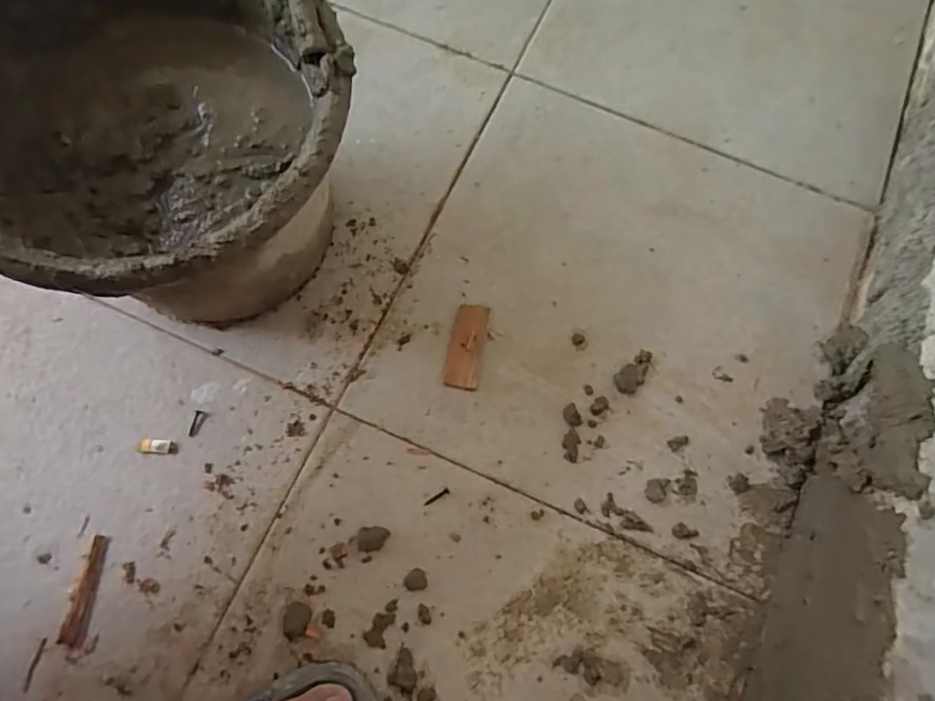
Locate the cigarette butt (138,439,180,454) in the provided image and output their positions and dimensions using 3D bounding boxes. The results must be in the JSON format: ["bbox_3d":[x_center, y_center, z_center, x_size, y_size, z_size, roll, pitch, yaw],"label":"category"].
[{"bbox_3d":[-0.260,0.080,0.492,0.033,0.004,0.012,3,73,0],"label":"cigarette butt"}]

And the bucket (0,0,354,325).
[{"bbox_3d":[-0.215,-0.148,0.444,0.259,0.172,0.269,0,73,-1],"label":"bucket"}]

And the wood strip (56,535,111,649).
[{"bbox_3d":[-0.298,0.187,0.458,0.018,0.005,0.080,6,73,0],"label":"wood strip"}]

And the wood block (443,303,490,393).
[{"bbox_3d":[-0.001,-0.003,0.530,0.031,0.004,0.078,9,73,1],"label":"wood block"}]

